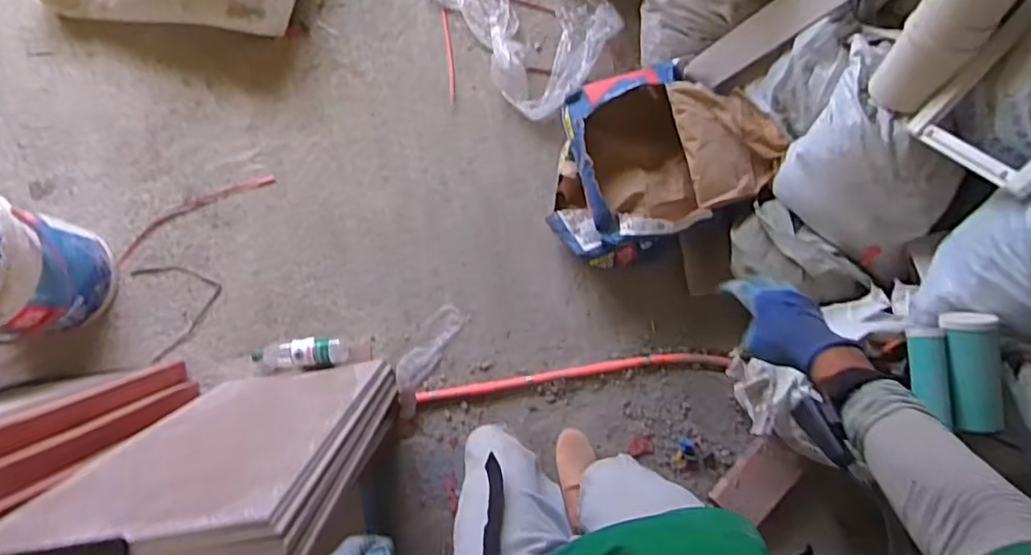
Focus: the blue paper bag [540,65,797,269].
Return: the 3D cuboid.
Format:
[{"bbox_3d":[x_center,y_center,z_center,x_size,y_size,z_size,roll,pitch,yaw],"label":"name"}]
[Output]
[{"bbox_3d":[0.275,-0.254,1.290,0.439,0.212,0.351,-27,85,-4],"label":"blue paper bag"}]

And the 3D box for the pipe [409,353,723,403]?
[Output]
[{"bbox_3d":[0.126,0.222,1.365,0.699,0.021,0.041,-7,84,-2],"label":"pipe"}]

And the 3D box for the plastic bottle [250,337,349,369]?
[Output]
[{"bbox_3d":[-0.491,0.170,1.371,0.215,0.052,0.064,-2,84,-2],"label":"plastic bottle"}]

